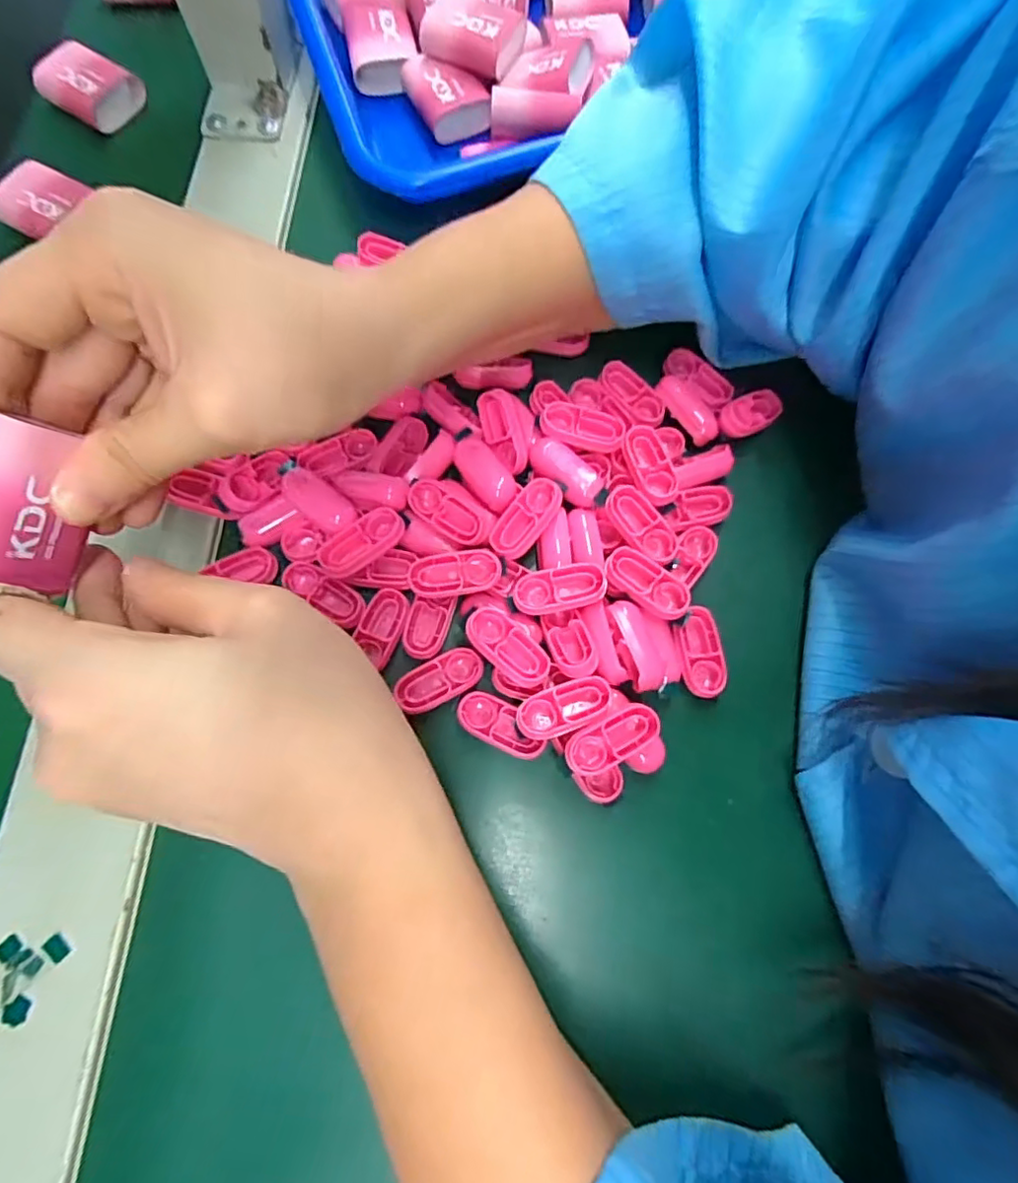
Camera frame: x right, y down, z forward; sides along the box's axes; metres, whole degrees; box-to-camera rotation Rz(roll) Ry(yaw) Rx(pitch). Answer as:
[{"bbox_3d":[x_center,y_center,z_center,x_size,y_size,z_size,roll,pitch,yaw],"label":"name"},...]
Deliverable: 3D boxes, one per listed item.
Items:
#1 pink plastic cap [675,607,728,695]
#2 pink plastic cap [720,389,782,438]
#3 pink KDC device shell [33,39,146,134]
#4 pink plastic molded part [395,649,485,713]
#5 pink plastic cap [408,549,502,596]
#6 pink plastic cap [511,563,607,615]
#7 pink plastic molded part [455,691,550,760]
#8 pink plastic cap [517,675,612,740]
[{"bbox_3d":[0.073,0.023,0.230,0.016,0.006,0.033,-4,73,-3],"label":"pink plastic cap"},{"bbox_3d":[0.104,-0.077,0.256,0.033,0.009,0.016,-29,75,-24],"label":"pink plastic cap"},{"bbox_3d":[-0.217,-0.262,0.311,0.043,0.019,0.035,35,75,9],"label":"pink KDC device shell"},{"bbox_3d":[-0.025,0.032,0.220,0.033,0.004,0.015,-30,76,-10],"label":"pink plastic molded part"},{"bbox_3d":[-0.020,-0.006,0.225,0.034,0.009,0.015,-7,73,-3],"label":"pink plastic cap"},{"bbox_3d":[0.019,-0.001,0.223,0.034,0.008,0.015,-10,74,-4],"label":"pink plastic cap"},{"bbox_3d":[-0.003,0.048,0.218,0.033,0.004,0.016,25,74,6],"label":"pink plastic molded part"},{"bbox_3d":[0.020,0.040,0.210,0.034,0.004,0.015,-21,75,-8],"label":"pink plastic cap"}]

